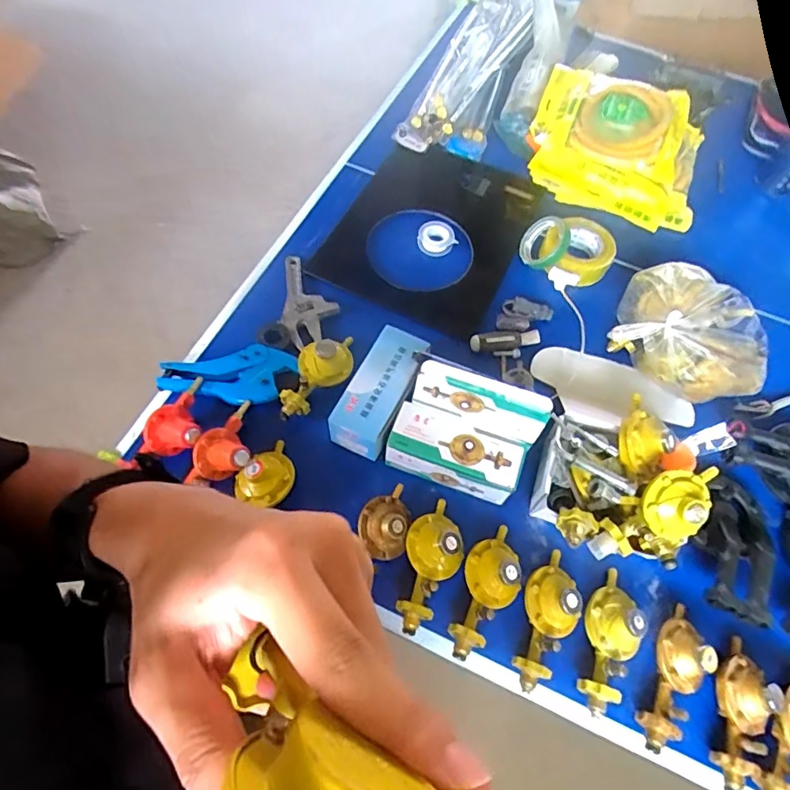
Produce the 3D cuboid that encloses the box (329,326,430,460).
[{"bbox_3d":[-0.021,-0.001,0.771,0.087,0.082,0.182,24,63,9],"label":"box"}]

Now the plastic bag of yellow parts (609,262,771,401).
[{"bbox_3d":[0.484,-0.088,0.833,0.249,0.093,0.214,24,63,9],"label":"plastic bag of yellow parts"}]

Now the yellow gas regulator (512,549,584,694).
[{"bbox_3d":[0.193,0.275,0.644,0.075,0.049,0.172,15,62,5],"label":"yellow gas regulator"}]

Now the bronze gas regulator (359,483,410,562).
[{"bbox_3d":[-0.014,0.171,0.698,0.074,0.049,0.096,-12,64,-10],"label":"bronze gas regulator"}]

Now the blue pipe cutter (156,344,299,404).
[{"bbox_3d":[-0.257,-0.035,0.797,0.199,0.022,0.089,7,62,0],"label":"blue pipe cutter"}]

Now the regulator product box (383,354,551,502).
[{"bbox_3d":[0.096,0.056,0.707,0.192,0.147,0.119,18,63,6],"label":"regulator product box"}]

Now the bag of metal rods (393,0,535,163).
[{"bbox_3d":[0.190,-0.769,1.197,0.181,0.079,0.602,19,63,7],"label":"bag of metal rods"}]

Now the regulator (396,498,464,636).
[{"bbox_3d":[0.048,0.216,0.670,0.070,0.059,0.168,11,62,3],"label":"regulator"}]

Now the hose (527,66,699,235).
[{"bbox_3d":[0.444,-0.486,1.025,0.344,0.106,0.322,18,63,6],"label":"hose"}]

